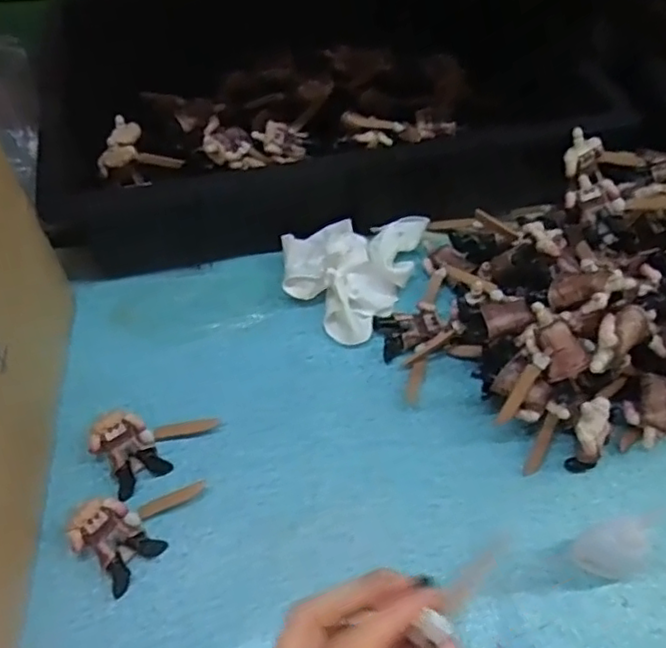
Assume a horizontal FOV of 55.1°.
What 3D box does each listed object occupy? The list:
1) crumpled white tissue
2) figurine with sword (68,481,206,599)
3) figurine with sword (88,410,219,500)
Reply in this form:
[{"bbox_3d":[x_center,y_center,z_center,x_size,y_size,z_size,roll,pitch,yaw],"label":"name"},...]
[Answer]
[{"bbox_3d":[0.013,-0.051,0.491,0.096,0.036,0.120,27,58,17],"label":"crumpled white tissue"},{"bbox_3d":[-0.118,0.116,0.389,0.050,0.018,0.075,36,61,22],"label":"figurine with sword"},{"bbox_3d":[-0.119,0.072,0.420,0.073,0.019,0.051,-35,62,-23],"label":"figurine with sword"}]

